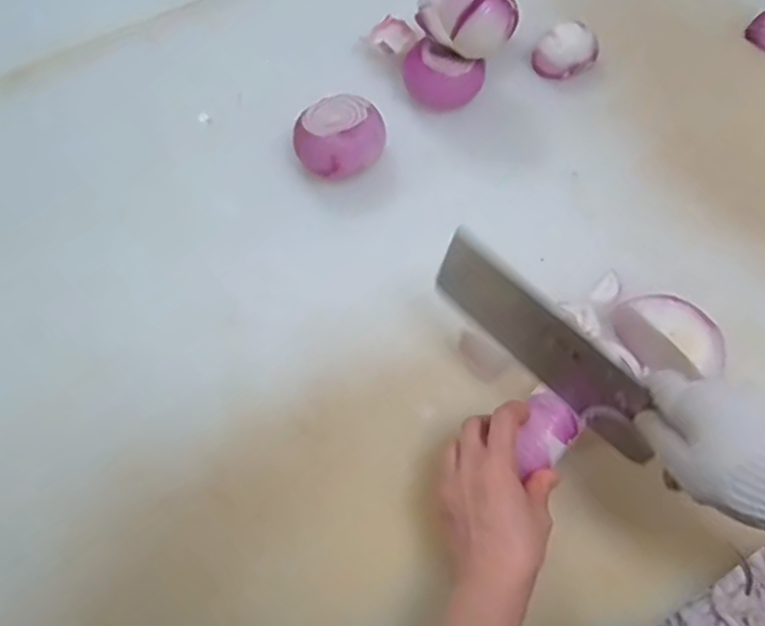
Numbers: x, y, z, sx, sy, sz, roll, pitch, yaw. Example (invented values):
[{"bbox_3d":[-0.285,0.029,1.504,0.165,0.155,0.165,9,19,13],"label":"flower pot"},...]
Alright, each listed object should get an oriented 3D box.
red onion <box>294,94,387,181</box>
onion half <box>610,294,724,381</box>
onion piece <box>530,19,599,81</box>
[{"bbox_3d":[-0.041,-0.168,0.646,0.089,0.052,0.076,-7,63,-3],"label":"red onion"},{"bbox_3d":[0.241,0.020,0.550,0.050,0.051,0.085,-30,65,-14],"label":"onion half"},{"bbox_3d":[0.201,-0.284,0.705,0.070,0.040,0.045,-16,64,-7],"label":"onion piece"}]

